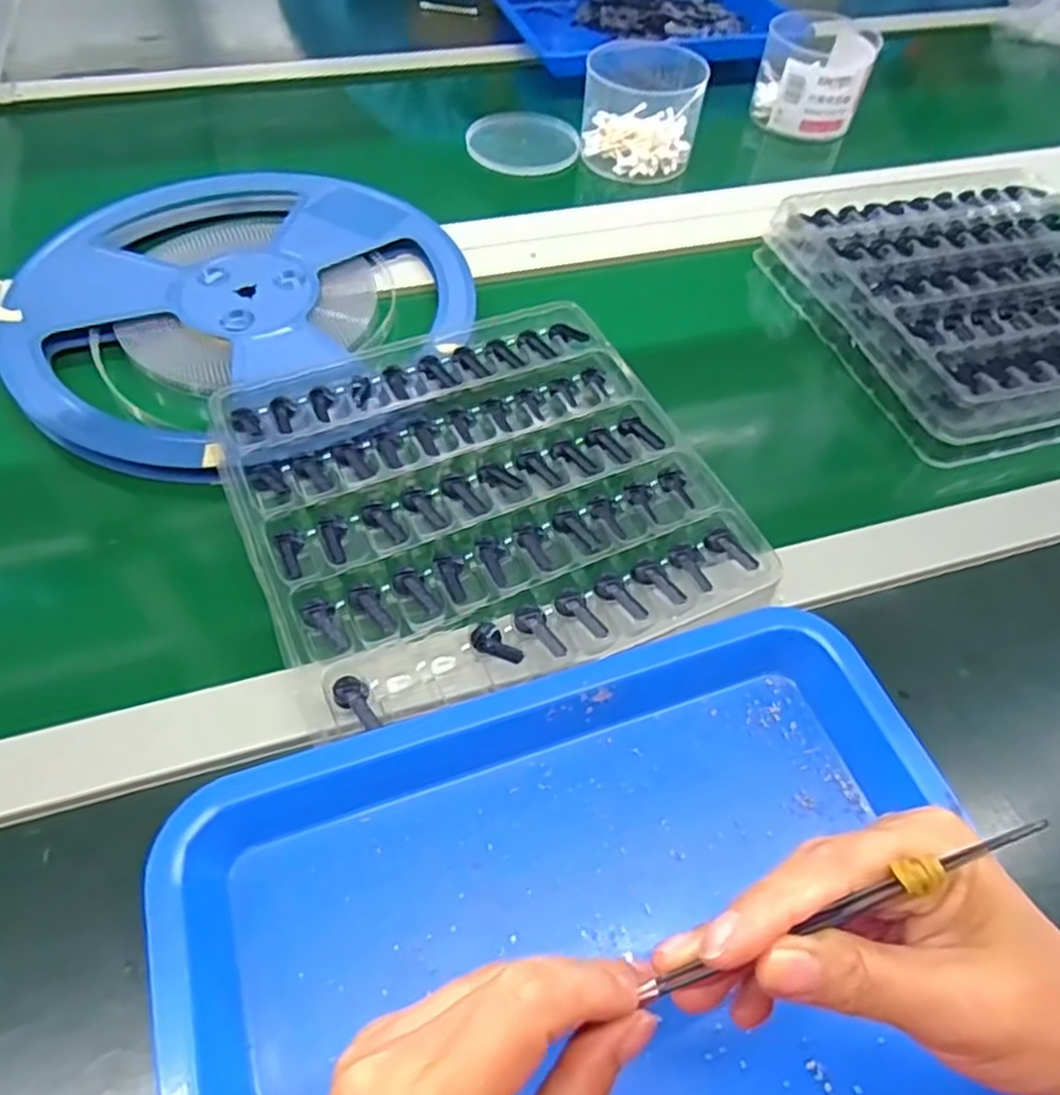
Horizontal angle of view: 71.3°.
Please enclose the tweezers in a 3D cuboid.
[{"bbox_3d":[0.088,0.101,0.207,0.118,0.013,0.006,-24,61,1],"label":"tweezers"}]

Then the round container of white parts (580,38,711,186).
[{"bbox_3d":[0.105,-0.411,0.692,0.110,0.080,0.094,10,56,3],"label":"round container of white parts"}]

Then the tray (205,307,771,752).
[{"bbox_3d":[-0.033,-0.036,0.434,0.252,0.031,0.263,-19,61,-16],"label":"tray"}]

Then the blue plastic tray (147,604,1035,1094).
[{"bbox_3d":[0.037,0.181,0.282,0.319,0.036,0.280,-14,60,-13],"label":"blue plastic tray"}]

